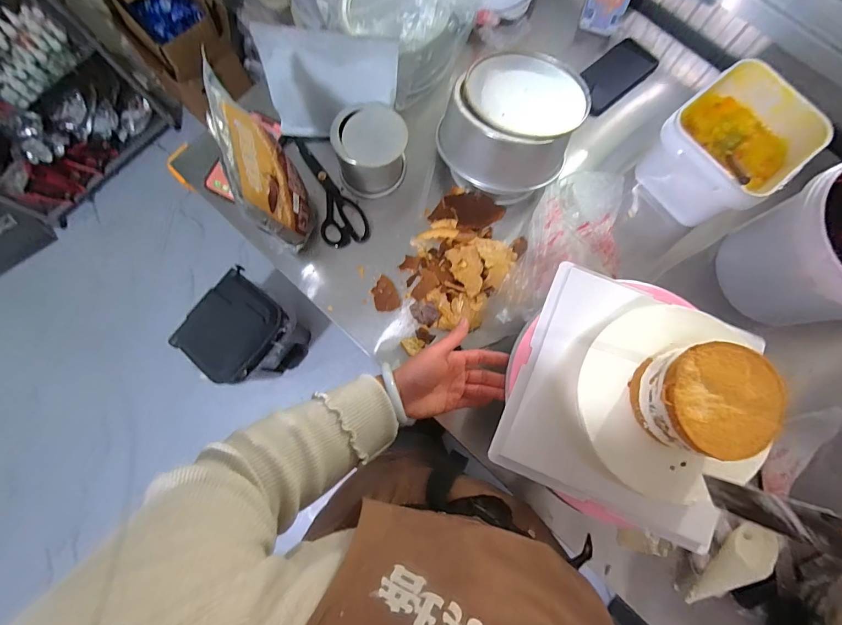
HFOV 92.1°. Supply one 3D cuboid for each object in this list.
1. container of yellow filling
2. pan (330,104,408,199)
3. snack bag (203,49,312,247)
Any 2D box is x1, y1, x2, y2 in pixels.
[{"bbox_3d":[0.456,-0.245,0.616,0.166,0.125,0.175,-35,81,-6],"label":"container of yellow filling"},{"bbox_3d":[-0.075,-0.254,0.642,0.118,0.102,0.098,-17,80,-3],"label":"pan"},{"bbox_3d":[-0.211,-0.189,0.560,0.070,0.231,0.166,-24,80,-4],"label":"snack bag"}]

